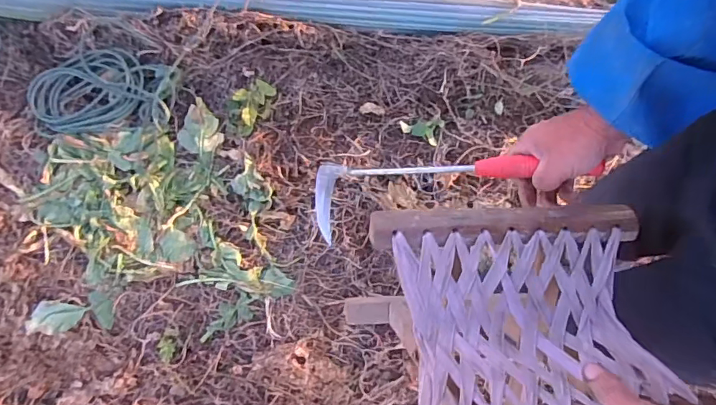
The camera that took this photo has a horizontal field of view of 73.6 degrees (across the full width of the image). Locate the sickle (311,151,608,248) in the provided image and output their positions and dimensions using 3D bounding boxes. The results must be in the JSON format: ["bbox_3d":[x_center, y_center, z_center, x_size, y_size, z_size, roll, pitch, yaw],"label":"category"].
[{"bbox_3d":[0.090,-0.020,0.566,0.321,0.039,0.087,-8,78,22],"label":"sickle"}]

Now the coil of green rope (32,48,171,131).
[{"bbox_3d":[-0.686,-0.299,1.267,0.383,0.042,0.220,-7,79,-2],"label":"coil of green rope"}]

